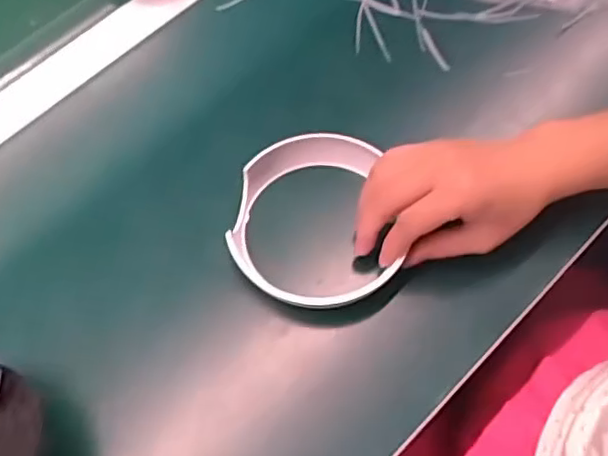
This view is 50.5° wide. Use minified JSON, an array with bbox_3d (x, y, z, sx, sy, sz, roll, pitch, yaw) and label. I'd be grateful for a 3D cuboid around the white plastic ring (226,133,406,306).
[{"bbox_3d":[0.003,-0.004,0.413,0.099,0.026,0.114,-7,62,0],"label":"white plastic ring"}]

